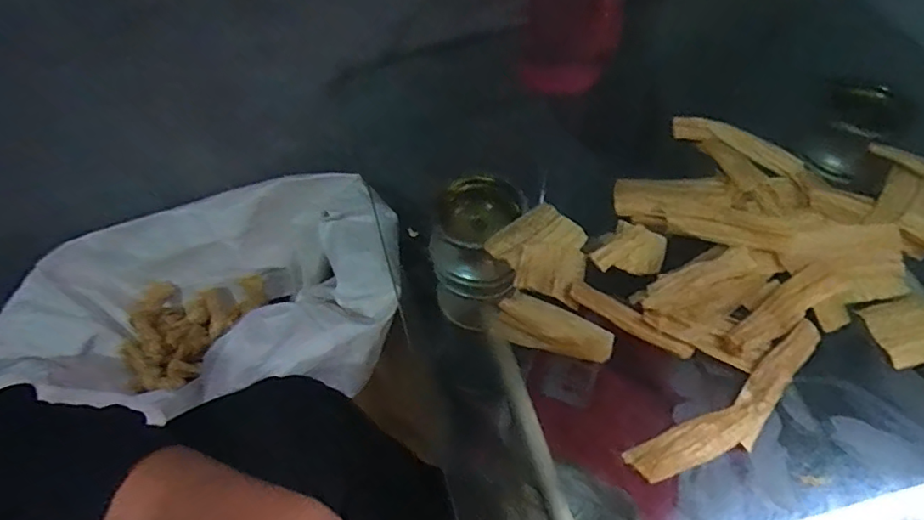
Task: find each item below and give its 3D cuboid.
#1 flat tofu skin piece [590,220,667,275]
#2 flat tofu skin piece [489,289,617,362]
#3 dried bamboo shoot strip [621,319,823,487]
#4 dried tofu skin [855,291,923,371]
[{"bbox_3d":[0.115,-0.006,0.386,0.043,0.007,0.044,30,66,2],"label":"flat tofu skin piece"},{"bbox_3d":[0.058,0.041,0.357,0.073,0.009,0.032,23,63,16],"label":"flat tofu skin piece"},{"bbox_3d":[0.160,0.082,0.322,0.142,0.009,0.032,-30,61,-14],"label":"dried bamboo shoot strip"},{"bbox_3d":[0.276,0.042,0.348,0.051,0.004,0.040,-18,59,-7],"label":"dried tofu skin"}]

